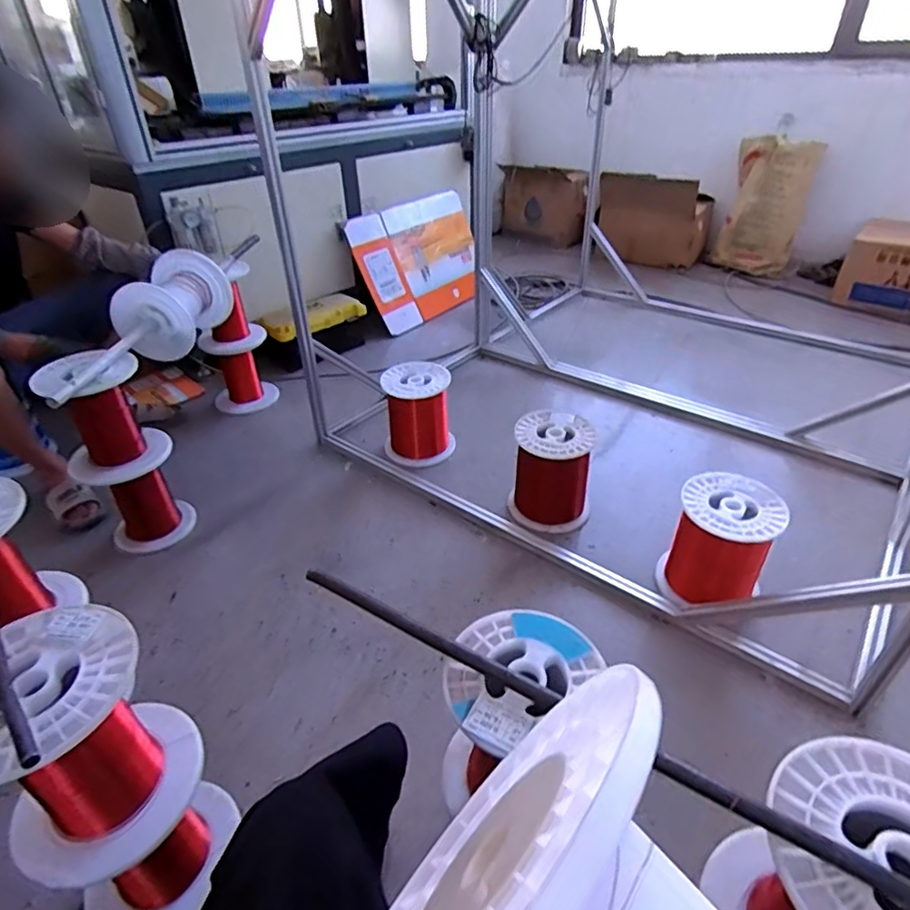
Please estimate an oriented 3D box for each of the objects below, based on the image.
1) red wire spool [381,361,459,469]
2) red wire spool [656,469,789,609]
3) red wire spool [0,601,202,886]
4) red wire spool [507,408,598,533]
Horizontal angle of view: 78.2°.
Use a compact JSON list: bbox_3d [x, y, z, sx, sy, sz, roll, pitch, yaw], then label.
[{"bbox_3d":[-0.113,-0.123,1.684,0.210,0.245,0.199,-5,36,-6],"label":"red wire spool"},{"bbox_3d":[0.559,0.195,1.195,0.200,0.226,0.223,20,40,26],"label":"red wire spool"},{"bbox_3d":[-0.443,0.336,0.654,0.195,0.233,0.200,-1,35,0],"label":"red wire spool"},{"bbox_3d":[0.246,0.037,1.427,0.197,0.240,0.192,-1,35,0],"label":"red wire spool"}]

